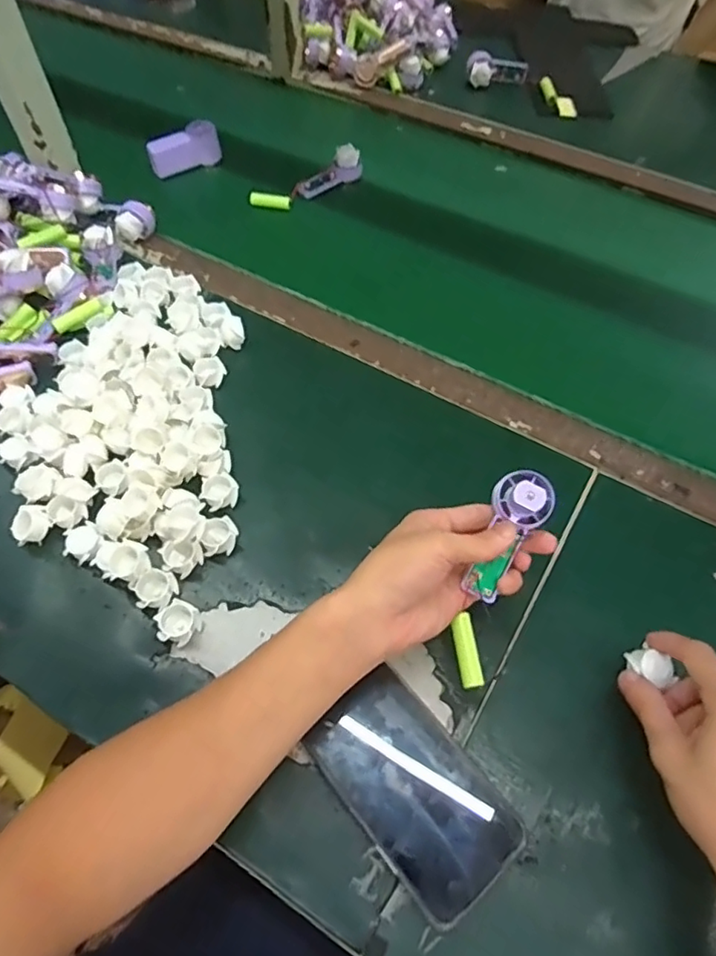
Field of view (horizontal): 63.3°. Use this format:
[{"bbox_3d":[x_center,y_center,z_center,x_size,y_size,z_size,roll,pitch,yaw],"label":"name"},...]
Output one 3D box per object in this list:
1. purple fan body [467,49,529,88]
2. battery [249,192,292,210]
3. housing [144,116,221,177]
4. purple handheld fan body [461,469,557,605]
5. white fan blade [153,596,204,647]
[{"bbox_3d":[0.210,-0.613,0.874,0.095,0.038,0.032,-11,59,-21],"label":"purple fan body"},{"bbox_3d":[-0.110,-0.347,0.727,0.049,0.015,0.015,6,59,3],"label":"battery"},{"bbox_3d":[-0.227,-0.429,0.758,0.095,0.044,0.034,-26,63,-15],"label":"housing"},{"bbox_3d":[0.101,0.039,0.396,0.039,0.022,0.093,25,96,14],"label":"purple handheld fan body"},{"bbox_3d":[-0.135,0.109,0.435,0.030,0.015,0.030,0,59,0],"label":"white fan blade"}]

